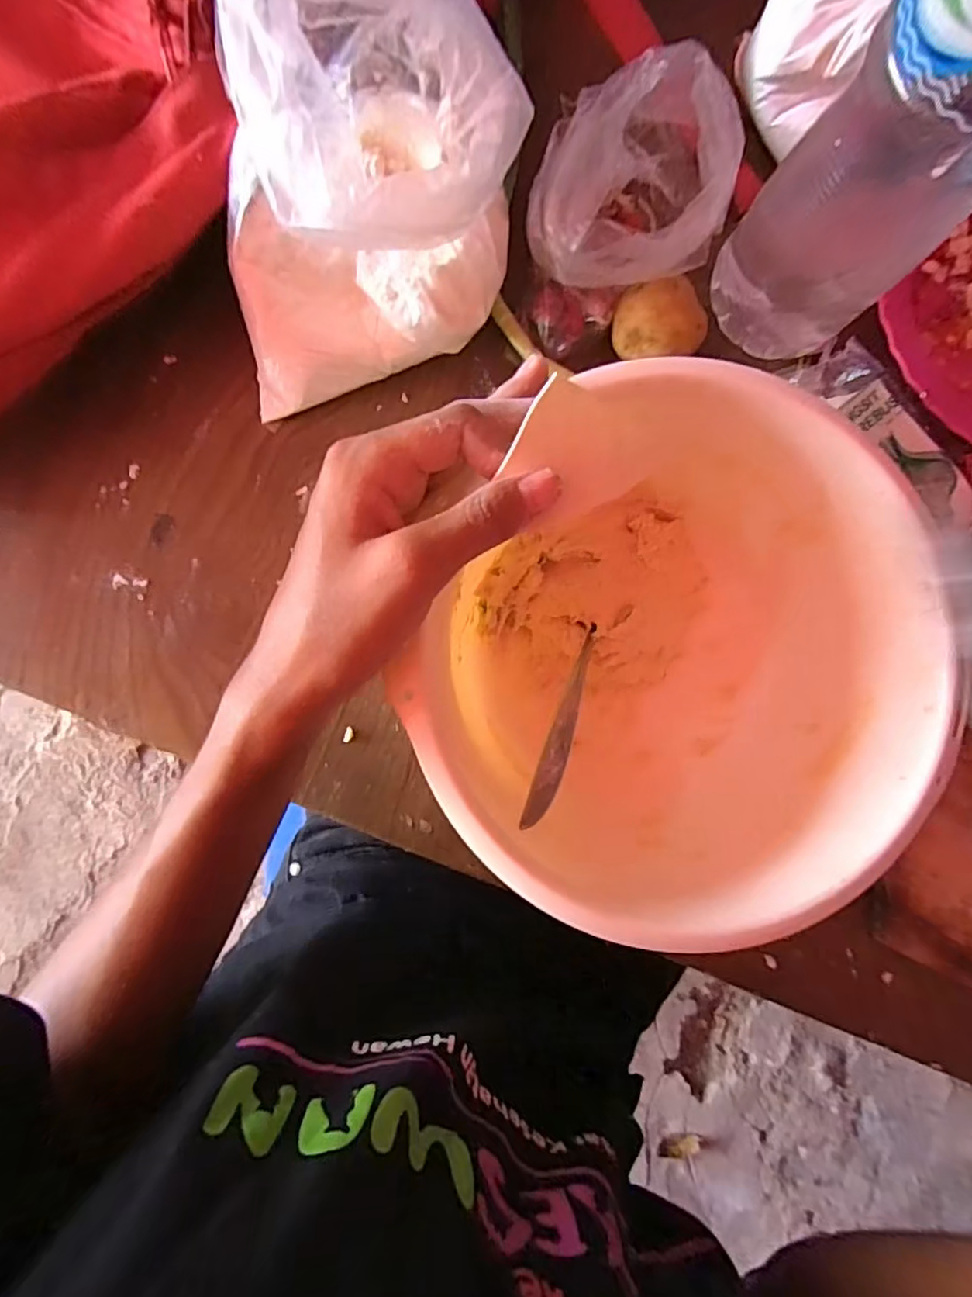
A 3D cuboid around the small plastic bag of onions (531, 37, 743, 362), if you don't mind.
[{"bbox_3d":[0.073,-0.226,0.318,0.112,0.078,0.086,-28,90,-9],"label":"small plastic bag of onions"}]

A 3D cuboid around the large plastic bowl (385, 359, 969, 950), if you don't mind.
[{"bbox_3d":[0.091,0.002,0.305,0.222,0.098,0.230,1,86,-8],"label":"large plastic bowl"}]

